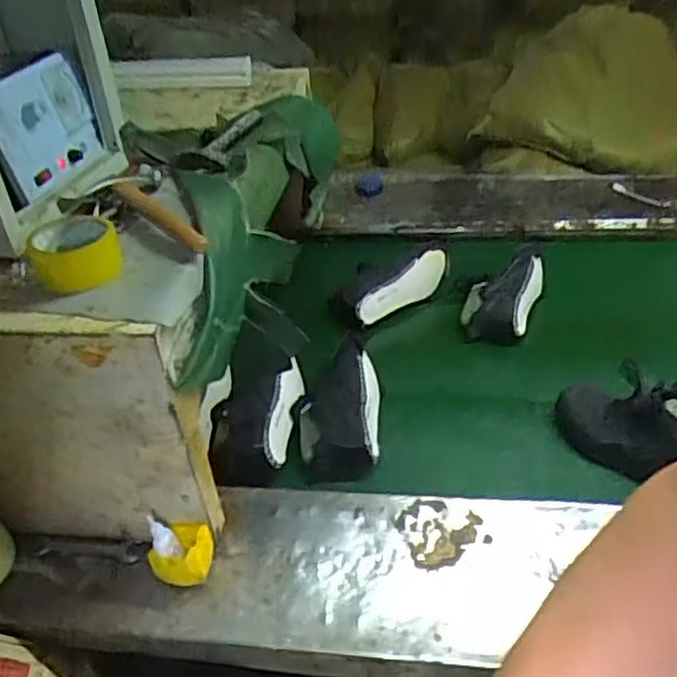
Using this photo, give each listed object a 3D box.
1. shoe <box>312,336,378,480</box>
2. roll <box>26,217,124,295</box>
[{"bbox_3d":[0.014,0.099,1.136,0.107,0.082,0.279,-1,37,6],"label":"shoe"},{"bbox_3d":[-0.308,-0.101,0.825,0.099,0.054,0.099,-3,36,2],"label":"roll"}]

